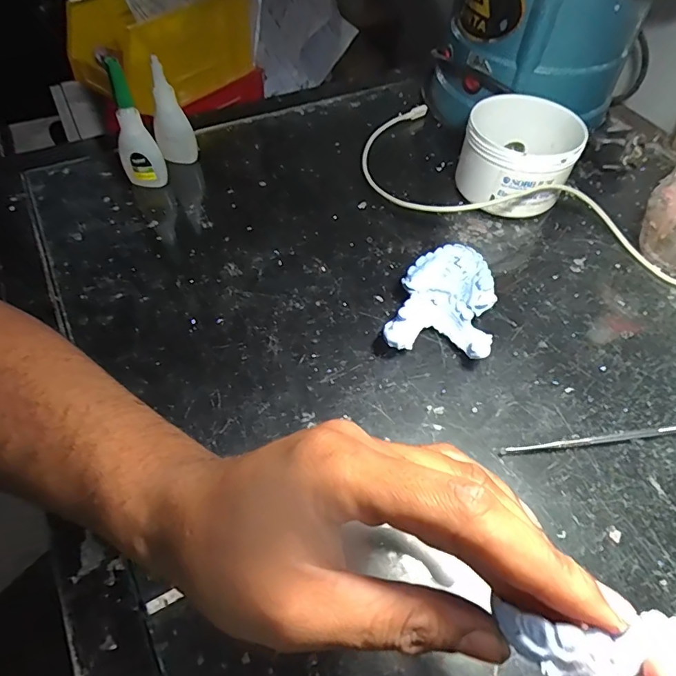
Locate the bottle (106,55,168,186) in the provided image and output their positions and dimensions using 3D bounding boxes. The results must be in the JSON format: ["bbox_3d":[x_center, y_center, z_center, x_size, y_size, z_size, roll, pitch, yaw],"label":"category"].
[{"bbox_3d":[-0.164,-0.165,0.379,0.032,0.102,0.026,-18,57,-15],"label":"bottle"}]

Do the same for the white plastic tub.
[{"bbox_3d":[0.149,-0.150,0.401,0.086,0.068,0.089,1,54,-1],"label":"white plastic tub"}]

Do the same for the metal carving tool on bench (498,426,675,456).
[{"bbox_3d":[0.165,0.061,0.289,0.137,0.006,0.005,-6,55,-7],"label":"metal carving tool on bench"}]

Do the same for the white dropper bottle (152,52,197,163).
[{"bbox_3d":[-0.143,-0.187,0.410,0.031,0.093,0.019,-22,58,-17],"label":"white dropper bottle"}]

